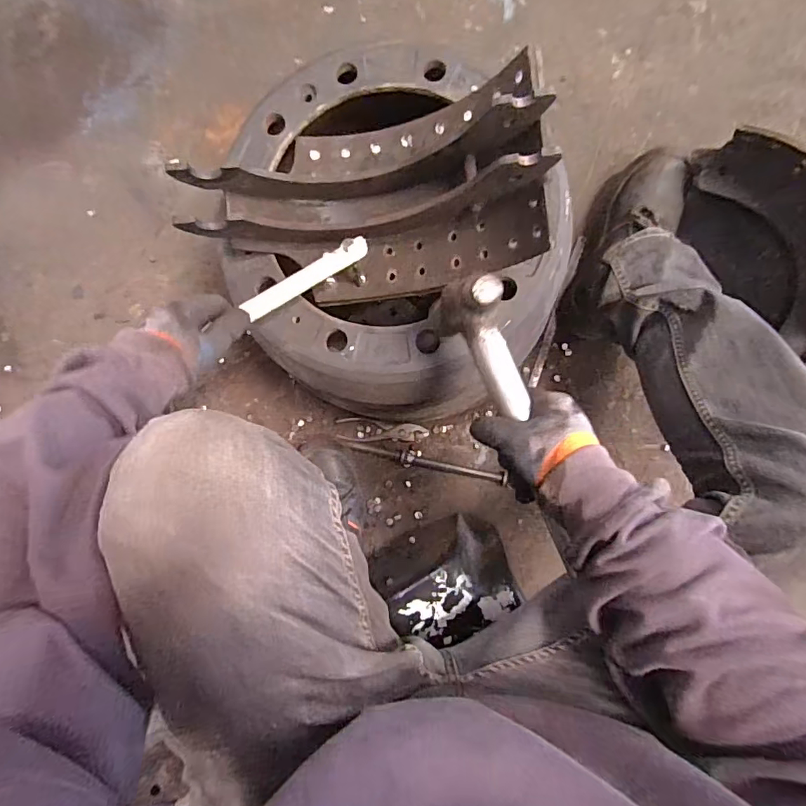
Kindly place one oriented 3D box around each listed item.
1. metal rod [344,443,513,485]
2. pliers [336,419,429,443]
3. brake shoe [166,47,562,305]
[{"bbox_3d":[0.036,0.093,0.786,0.253,0.015,0.022,12,87,6],"label":"metal rod"},{"bbox_3d":[-0.032,0.042,0.798,0.141,0.007,0.037,-1,85,5],"label":"pliers"},{"bbox_3d":[-0.039,-0.229,0.532,0.352,0.160,0.195,-5,85,4],"label":"brake shoe"}]

